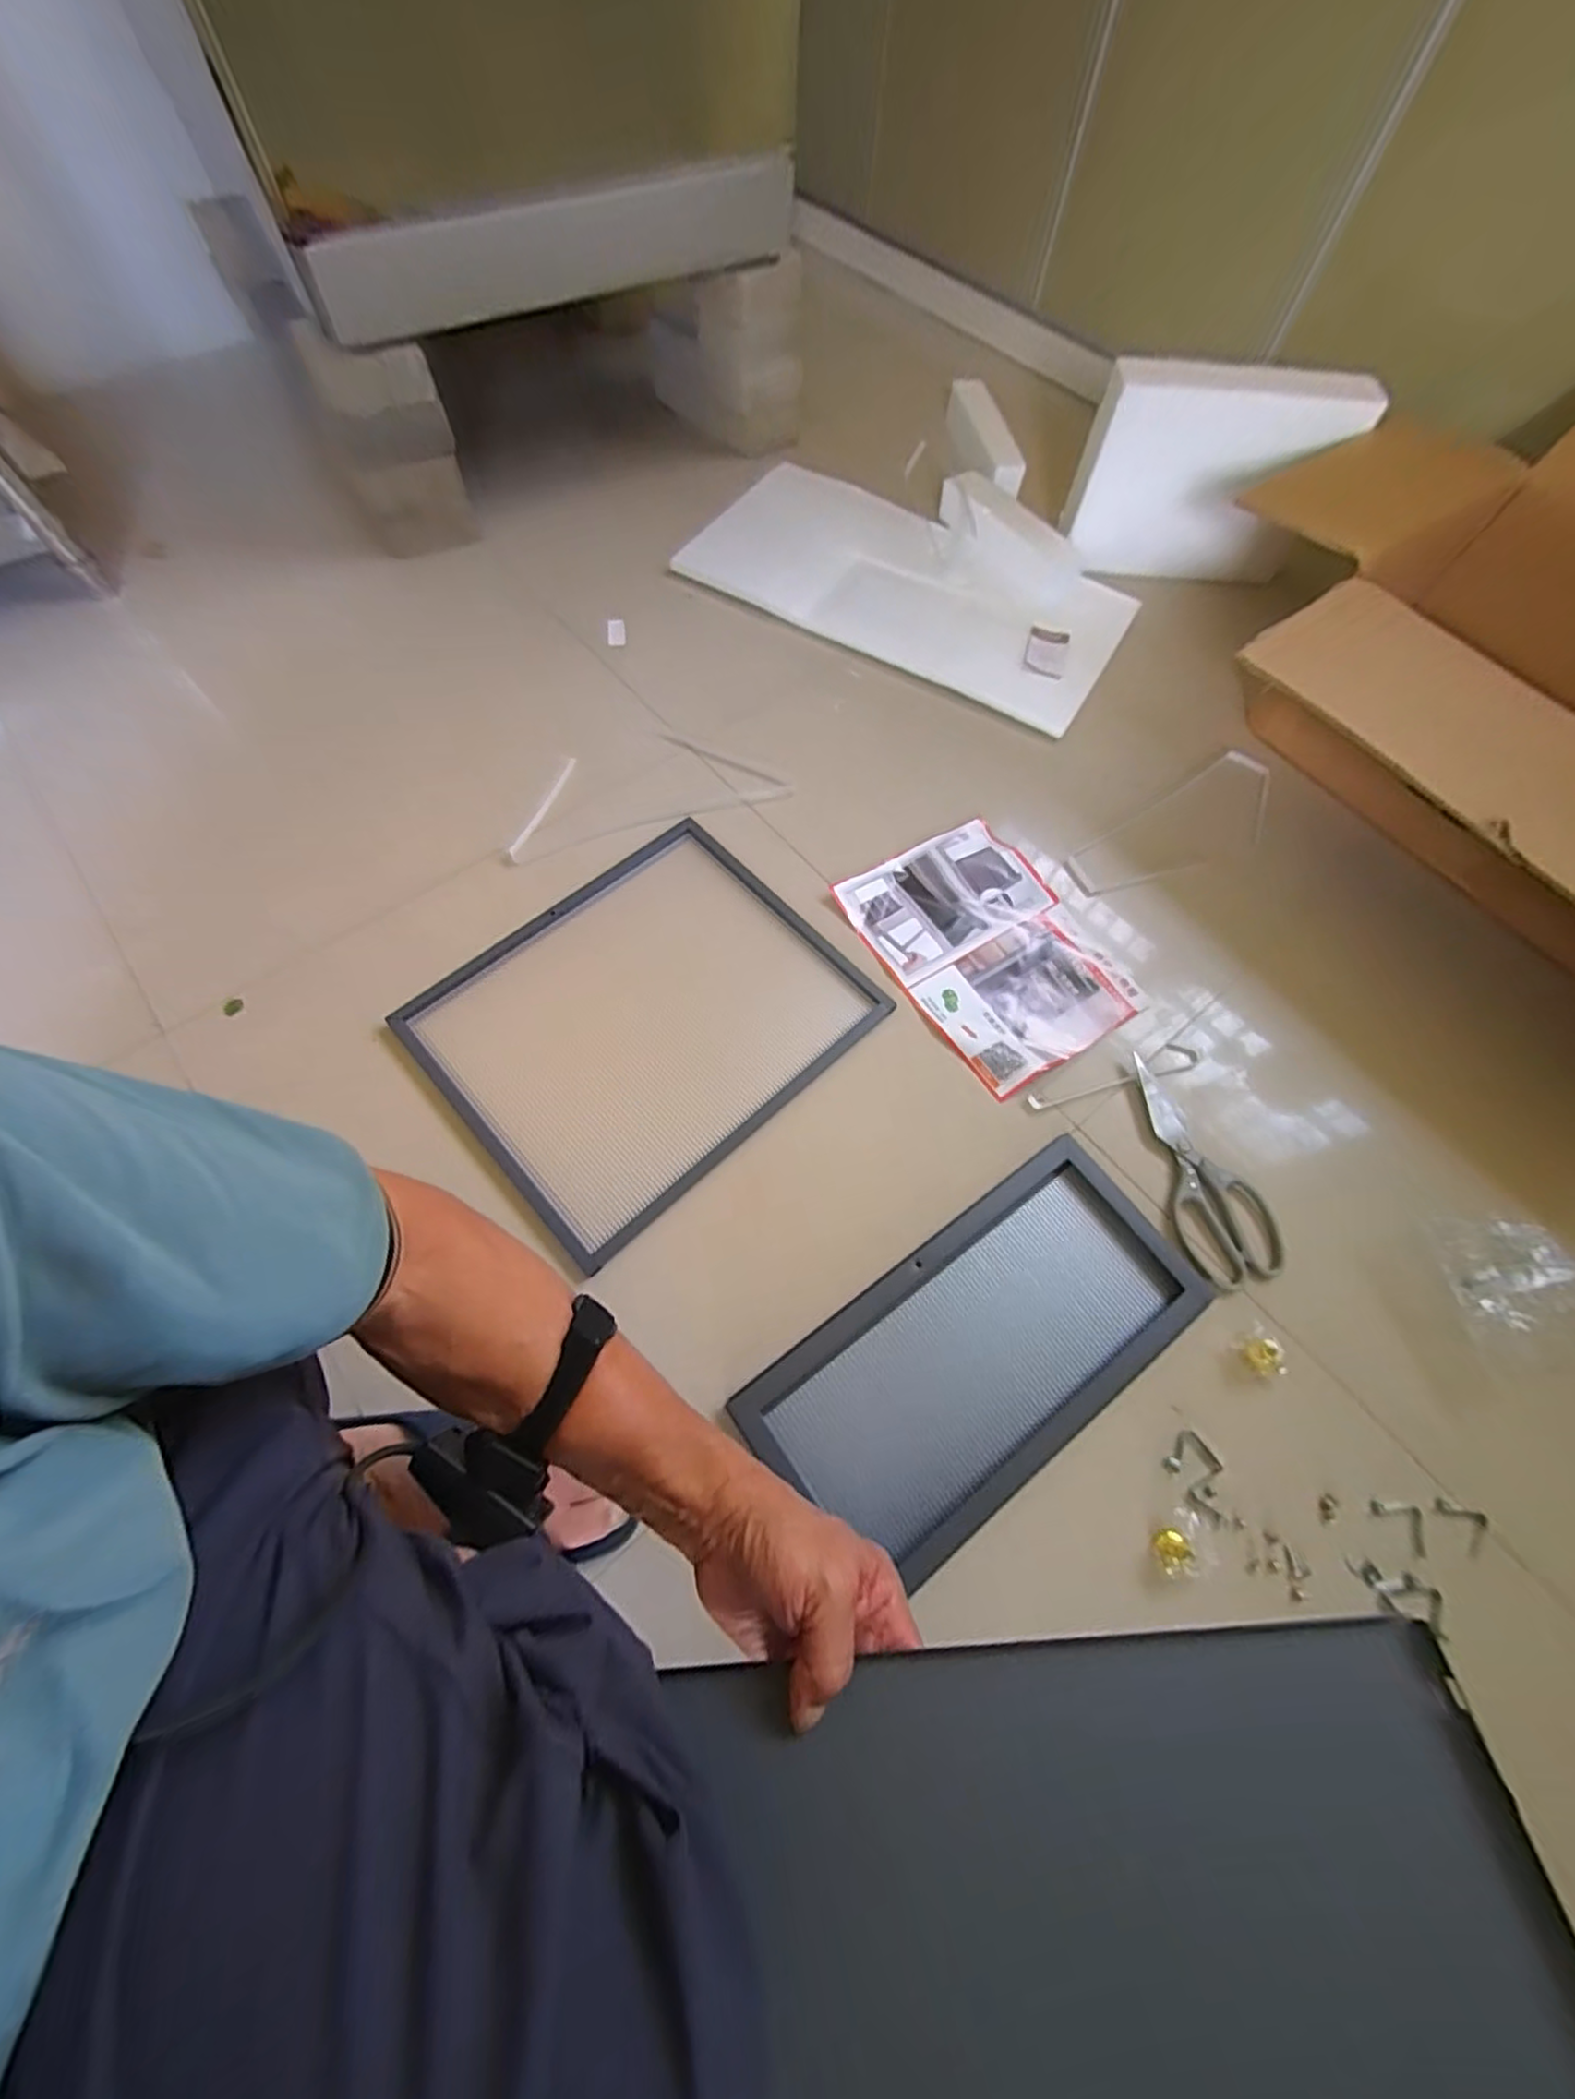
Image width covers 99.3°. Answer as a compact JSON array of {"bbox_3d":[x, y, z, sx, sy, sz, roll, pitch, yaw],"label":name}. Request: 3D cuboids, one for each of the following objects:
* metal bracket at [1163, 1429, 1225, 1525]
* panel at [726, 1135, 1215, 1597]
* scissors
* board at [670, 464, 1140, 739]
[{"bbox_3d":[0.309,0.319,0.499,0.035,0.006,0.055,-27,70,-11],"label":"metal bracket"},{"bbox_3d":[0.154,0.236,0.527,0.357,0.027,0.167,-33,72,-13],"label":"panel"},{"bbox_3d":[0.366,0.104,0.594,0.080,0.006,0.200,-10,68,-4],"label":"scissors"},{"bbox_3d":[0.163,-0.628,0.888,0.553,0.028,0.289,28,71,11],"label":"board"}]

